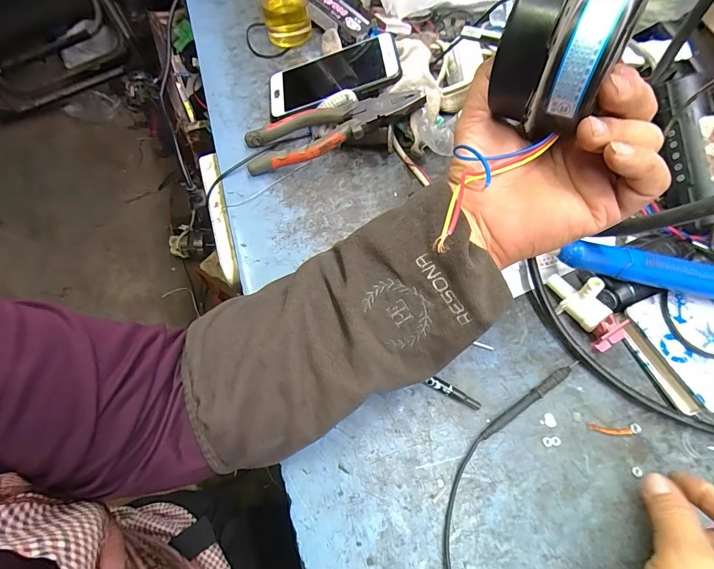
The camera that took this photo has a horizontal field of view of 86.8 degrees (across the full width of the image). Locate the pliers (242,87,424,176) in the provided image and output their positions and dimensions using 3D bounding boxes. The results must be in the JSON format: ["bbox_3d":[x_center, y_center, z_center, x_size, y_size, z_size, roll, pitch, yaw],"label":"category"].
[{"bbox_3d":[-0.026,-0.166,0.399,0.190,0.020,0.054,-14,65,10],"label":"pliers"}]

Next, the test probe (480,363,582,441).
[{"bbox_3d":[0.147,0.095,0.316,0.110,0.008,0.009,-30,69,-15],"label":"test probe"}]

